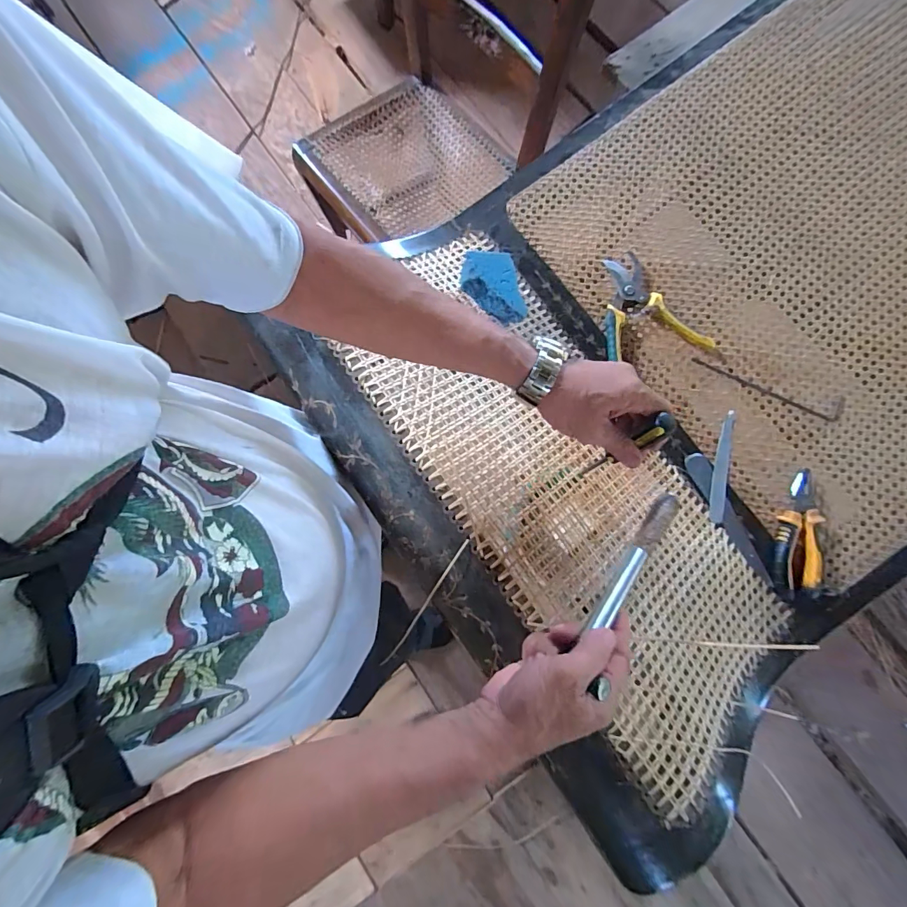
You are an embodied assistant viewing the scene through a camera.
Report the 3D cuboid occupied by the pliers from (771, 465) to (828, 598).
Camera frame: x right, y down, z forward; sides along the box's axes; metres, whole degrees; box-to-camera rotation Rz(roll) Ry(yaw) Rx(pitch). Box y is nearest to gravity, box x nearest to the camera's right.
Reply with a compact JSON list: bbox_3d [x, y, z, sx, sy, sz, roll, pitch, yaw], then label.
[{"bbox_3d":[0.425,0.100,0.515,0.052,0.021,0.153,2,80,0],"label":"pliers"}]

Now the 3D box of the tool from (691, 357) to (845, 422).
[{"bbox_3d":[0.414,-0.087,0.549,0.192,0.005,0.032,21,80,3],"label":"tool"}]

